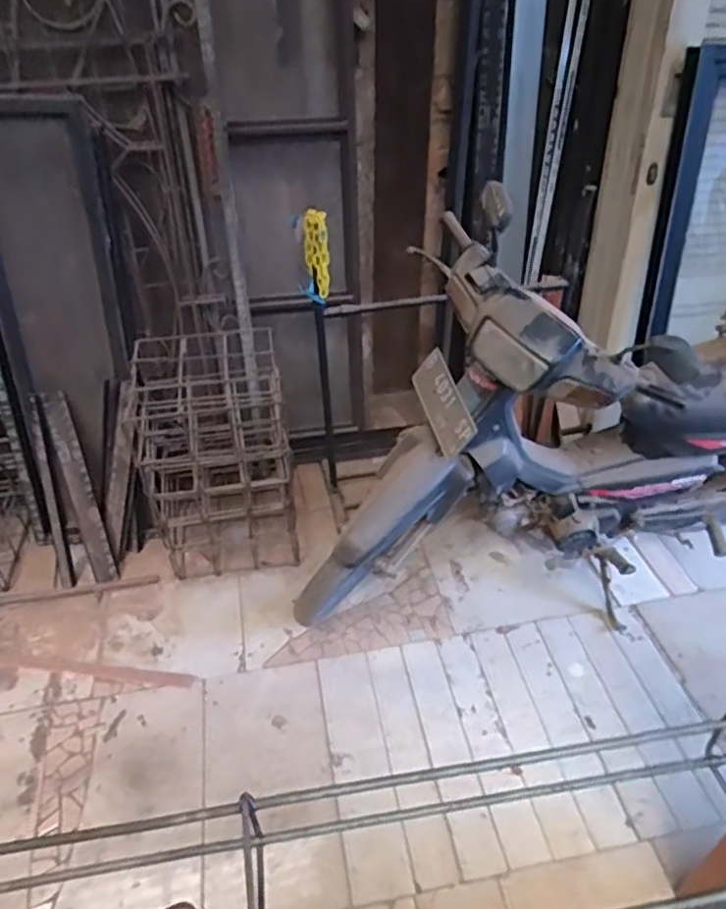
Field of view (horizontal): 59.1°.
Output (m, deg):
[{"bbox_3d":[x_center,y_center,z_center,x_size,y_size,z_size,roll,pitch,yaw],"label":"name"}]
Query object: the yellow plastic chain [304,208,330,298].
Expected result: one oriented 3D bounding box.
[{"bbox_3d":[-0.122,-0.539,1.726,0.066,0.229,0.052,-2,38,-2],"label":"yellow plastic chain"}]

